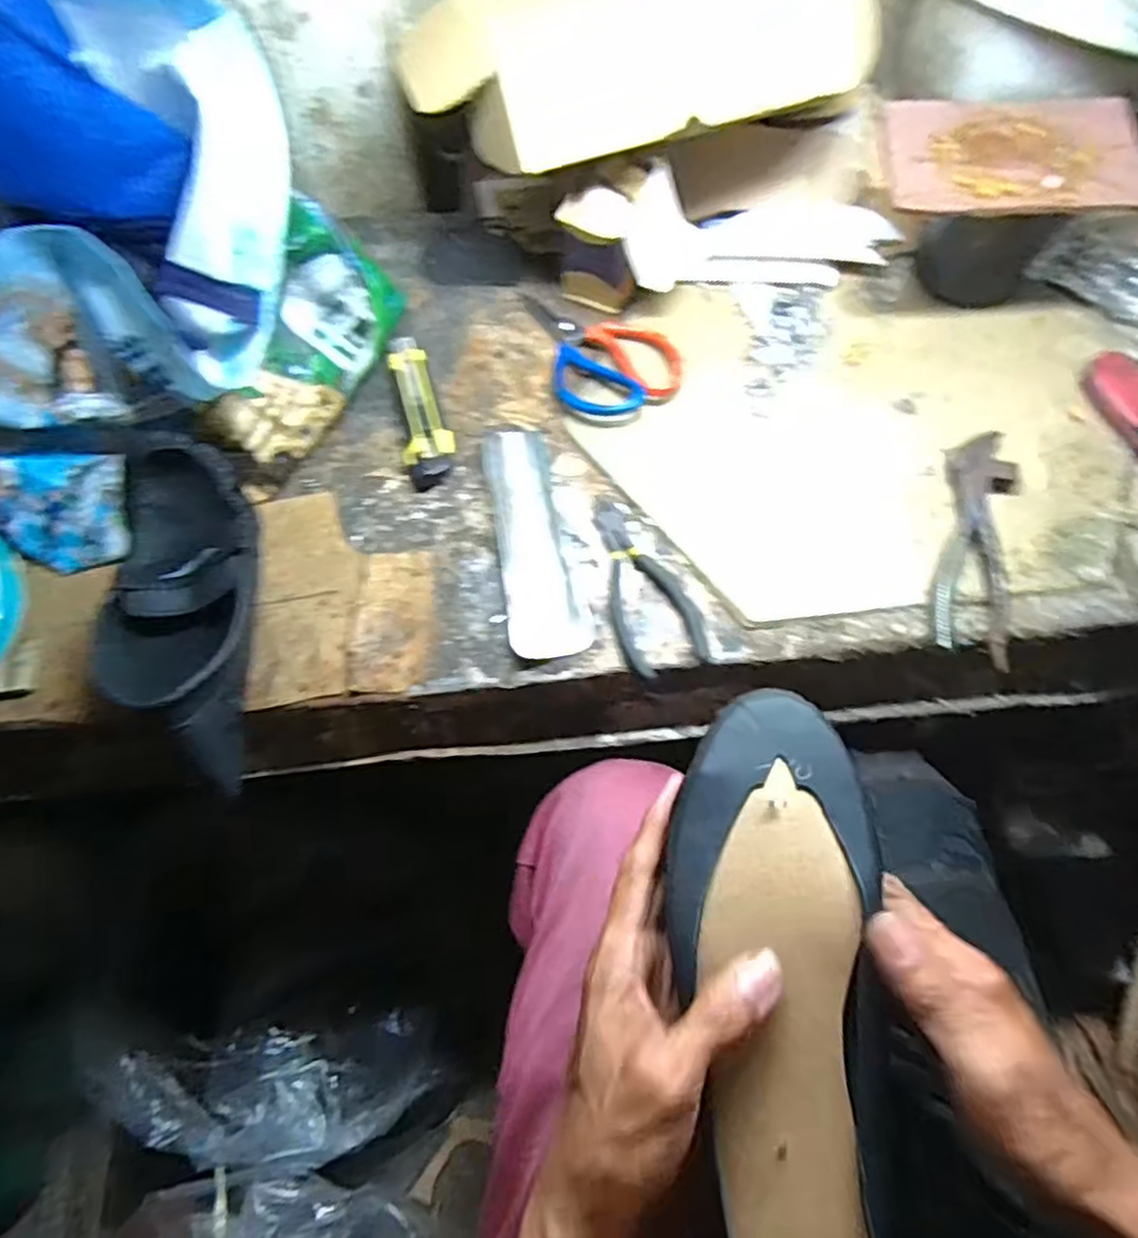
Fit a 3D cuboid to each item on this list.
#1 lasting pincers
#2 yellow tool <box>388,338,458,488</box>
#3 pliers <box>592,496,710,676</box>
[{"bbox_3d":[0.285,-0.057,0.512,0.052,0.019,0.185,14,67,10],"label":"lasting pincers"},{"bbox_3d":[-0.123,-0.180,0.613,0.039,0.018,0.164,-13,65,-3],"label":"yellow tool"},{"bbox_3d":[0.053,-0.029,0.521,0.058,0.009,0.146,-13,65,-2],"label":"pliers"}]

